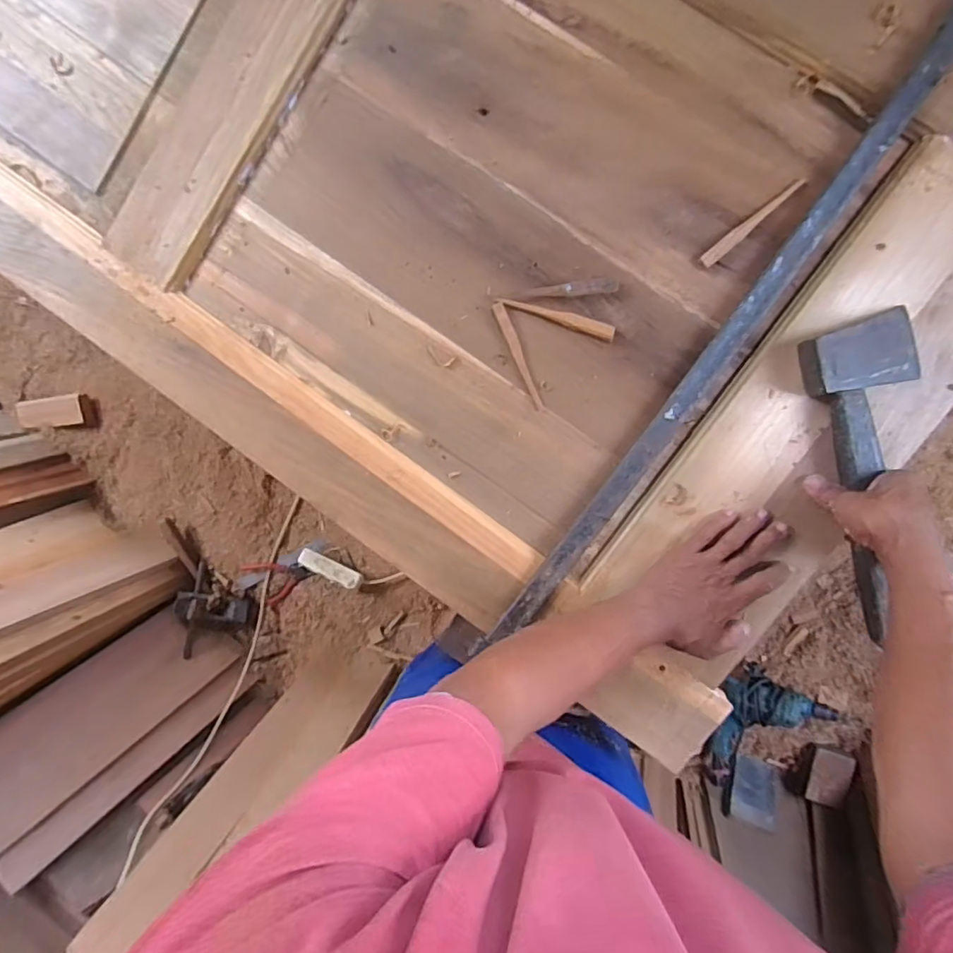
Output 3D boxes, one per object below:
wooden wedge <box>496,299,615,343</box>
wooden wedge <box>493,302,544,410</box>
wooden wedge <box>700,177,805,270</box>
[{"bbox_3d":[0.089,-0.178,0.609,0.131,0.007,0.017,21,97,6],"label":"wooden wedge"},{"bbox_3d":[0.048,-0.135,0.617,0.012,0.008,0.125,-23,91,9],"label":"wooden wedge"},{"bbox_3d":[0.287,-0.265,0.571,0.121,0.005,0.014,-40,88,9],"label":"wooden wedge"}]

